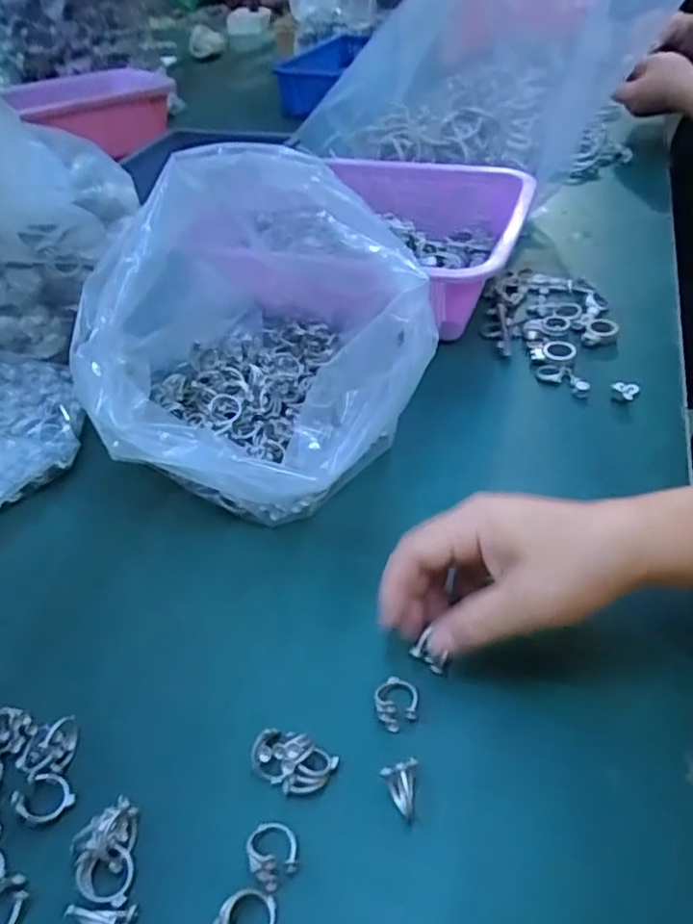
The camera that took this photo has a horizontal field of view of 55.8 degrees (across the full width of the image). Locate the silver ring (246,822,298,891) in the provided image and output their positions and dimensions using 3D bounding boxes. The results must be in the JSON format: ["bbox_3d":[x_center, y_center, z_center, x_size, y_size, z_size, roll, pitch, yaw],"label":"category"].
[{"bbox_3d":[-0.031,0.164,0.276,0.021,0.012,0.025,-18,45,-15],"label":"silver ring"}]

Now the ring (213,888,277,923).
[{"bbox_3d":[-0.040,0.182,0.260,0.021,0.007,0.024,26,51,29],"label":"ring"}]

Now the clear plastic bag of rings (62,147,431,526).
[{"bbox_3d":[-0.048,-0.085,0.416,0.195,0.189,0.203,-3,42,2],"label":"clear plastic bag of rings"}]

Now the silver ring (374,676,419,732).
[{"bbox_3d":[0.024,0.116,0.322,0.022,0.009,0.023,-2,43,2],"label":"silver ring"}]

